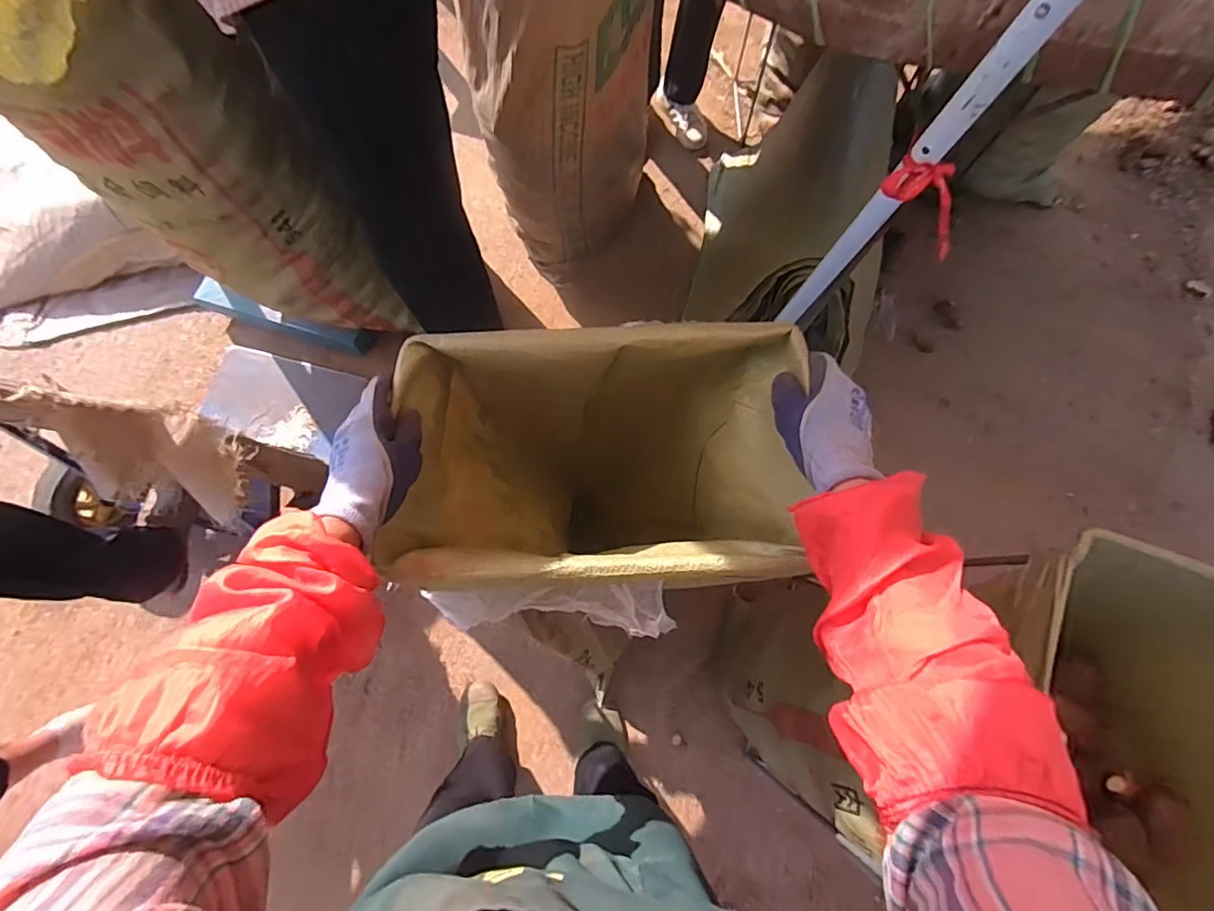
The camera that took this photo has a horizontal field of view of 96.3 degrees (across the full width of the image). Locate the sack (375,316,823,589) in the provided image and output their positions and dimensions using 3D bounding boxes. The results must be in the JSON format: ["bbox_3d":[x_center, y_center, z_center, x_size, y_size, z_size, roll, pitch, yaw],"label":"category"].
[{"bbox_3d":[-0.018,0.051,0.733,0.373,0.534,0.250,1,75,-1],"label":"sack"}]

